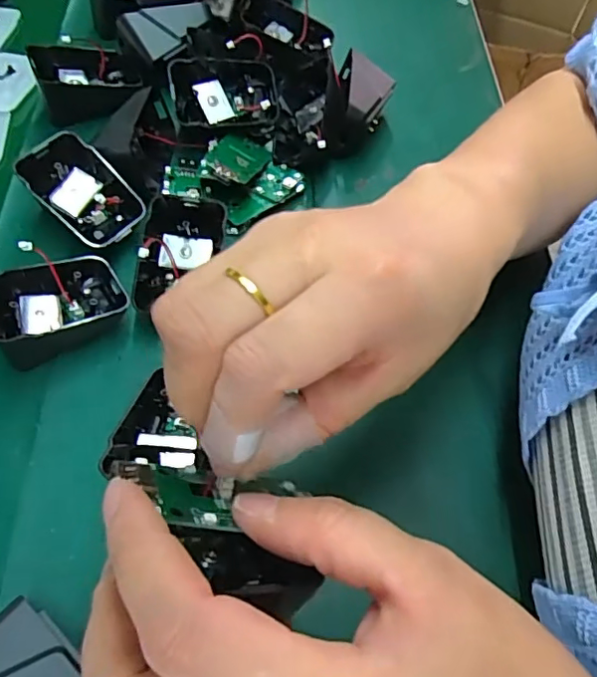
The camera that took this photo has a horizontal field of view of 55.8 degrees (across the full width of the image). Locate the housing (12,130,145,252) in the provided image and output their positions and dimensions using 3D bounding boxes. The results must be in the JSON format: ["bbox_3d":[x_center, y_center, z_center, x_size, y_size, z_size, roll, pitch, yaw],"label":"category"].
[{"bbox_3d":[-0.126,-0.087,0.331,0.042,0.017,0.067,-45,100,-8],"label":"housing"}]

